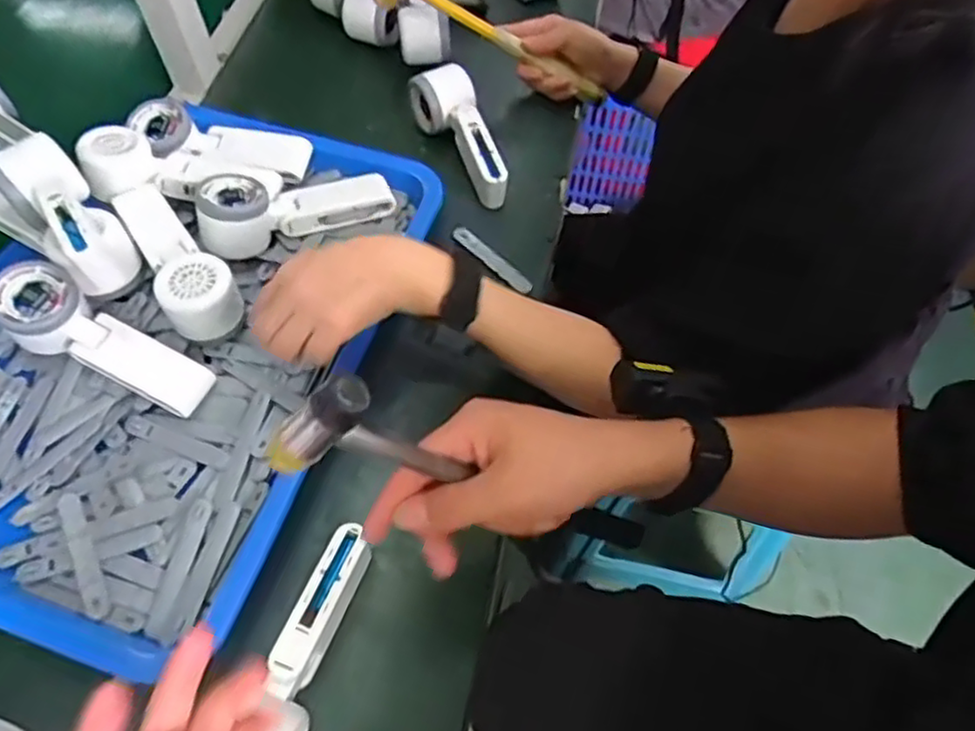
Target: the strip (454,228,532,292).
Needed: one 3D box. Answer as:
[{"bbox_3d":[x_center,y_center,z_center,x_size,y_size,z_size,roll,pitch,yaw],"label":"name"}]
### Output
[{"bbox_3d":[0.003,-0.099,0.619,0.015,0.004,0.092,-39,66,-21],"label":"strip"}]

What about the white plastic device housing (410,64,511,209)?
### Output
[{"bbox_3d":[-0.027,-0.224,0.659,0.058,0.052,0.150,-17,60,-10],"label":"white plastic device housing"}]

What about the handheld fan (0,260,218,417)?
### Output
[{"bbox_3d":[-0.293,-0.015,0.521,0.168,0.041,0.057,30,61,-4],"label":"handheld fan"}]

